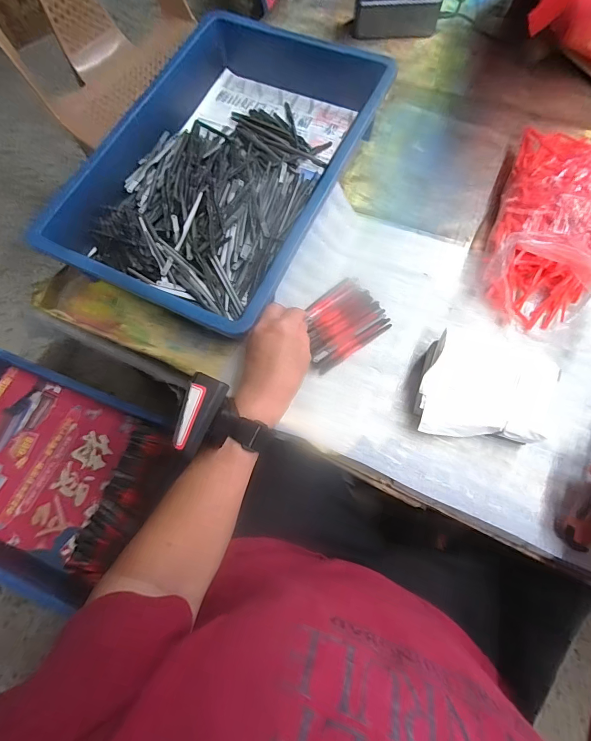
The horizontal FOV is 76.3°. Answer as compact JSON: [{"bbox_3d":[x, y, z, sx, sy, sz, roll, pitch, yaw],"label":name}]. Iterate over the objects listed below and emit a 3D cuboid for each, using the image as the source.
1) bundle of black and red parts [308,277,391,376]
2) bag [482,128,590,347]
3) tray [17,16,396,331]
[{"bbox_3d":[0.050,-0.059,0.446,0.104,0.021,0.084,-35,75,-9],"label":"bundle of black and red parts"},{"bbox_3d":[0.319,-0.168,0.441,0.152,0.074,0.258,21,74,8],"label":"bag"},{"bbox_3d":[-0.077,-0.271,0.489,0.277,0.069,0.434,25,75,9],"label":"tray"}]

